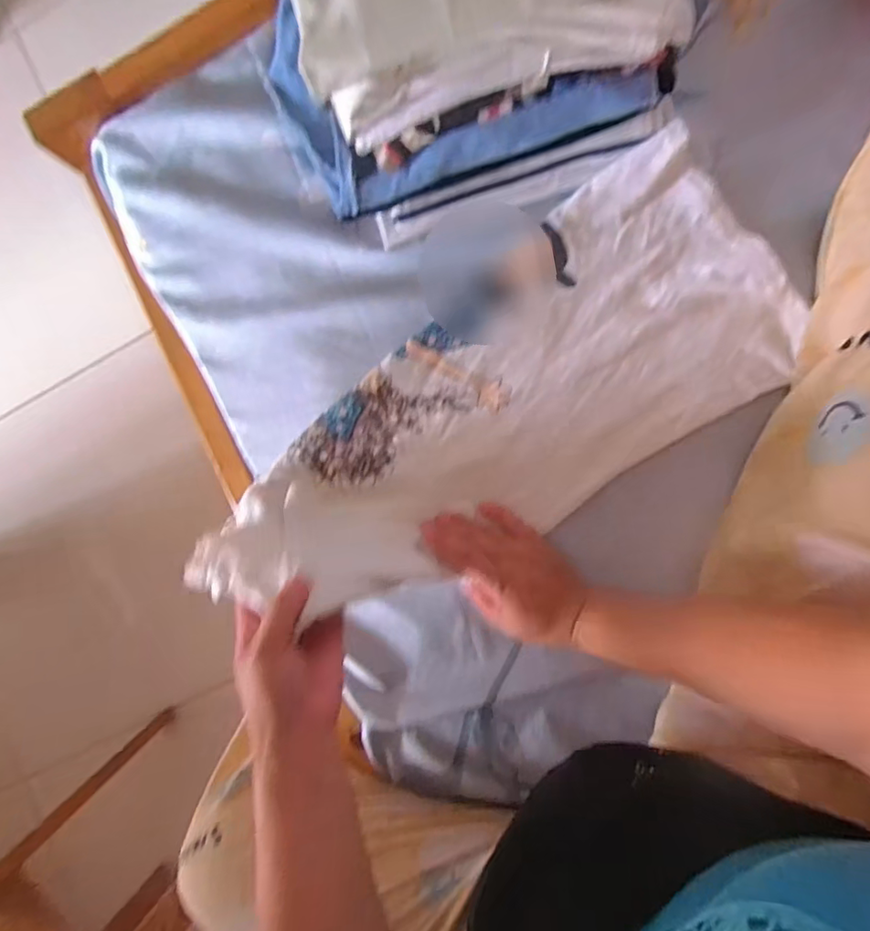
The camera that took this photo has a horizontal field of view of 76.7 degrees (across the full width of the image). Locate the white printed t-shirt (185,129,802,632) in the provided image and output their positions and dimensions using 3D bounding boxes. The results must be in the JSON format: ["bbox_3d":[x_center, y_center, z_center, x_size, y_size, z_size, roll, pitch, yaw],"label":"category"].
[{"bbox_3d":[0.046,-0.062,0.466,0.513,0.129,0.245,-33,88,-3],"label":"white printed t-shirt"}]

